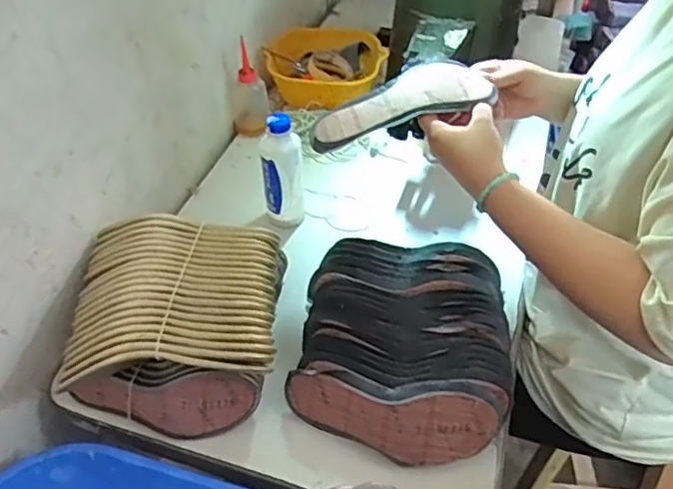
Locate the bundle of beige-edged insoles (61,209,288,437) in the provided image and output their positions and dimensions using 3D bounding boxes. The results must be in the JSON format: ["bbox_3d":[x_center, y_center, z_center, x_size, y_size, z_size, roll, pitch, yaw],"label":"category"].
[{"bbox_3d":[-0.179,0.084,0.689,0.240,0.115,0.232,1,46,4],"label":"bundle of beige-edged insoles"}]

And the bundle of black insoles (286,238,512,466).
[{"bbox_3d":[0.077,0.104,0.698,0.242,0.070,0.282,7,47,10],"label":"bundle of black insoles"}]

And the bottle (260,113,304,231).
[{"bbox_3d":[-0.076,-0.100,0.842,0.058,0.172,0.047,-5,46,-2],"label":"bottle"}]

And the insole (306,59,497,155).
[{"bbox_3d":[0.074,-0.165,0.706,0.216,0.037,0.089,-21,47,1],"label":"insole"}]

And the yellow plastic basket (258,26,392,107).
[{"bbox_3d":[-0.018,-0.333,1.114,0.217,0.078,0.181,8,47,11],"label":"yellow plastic basket"}]

